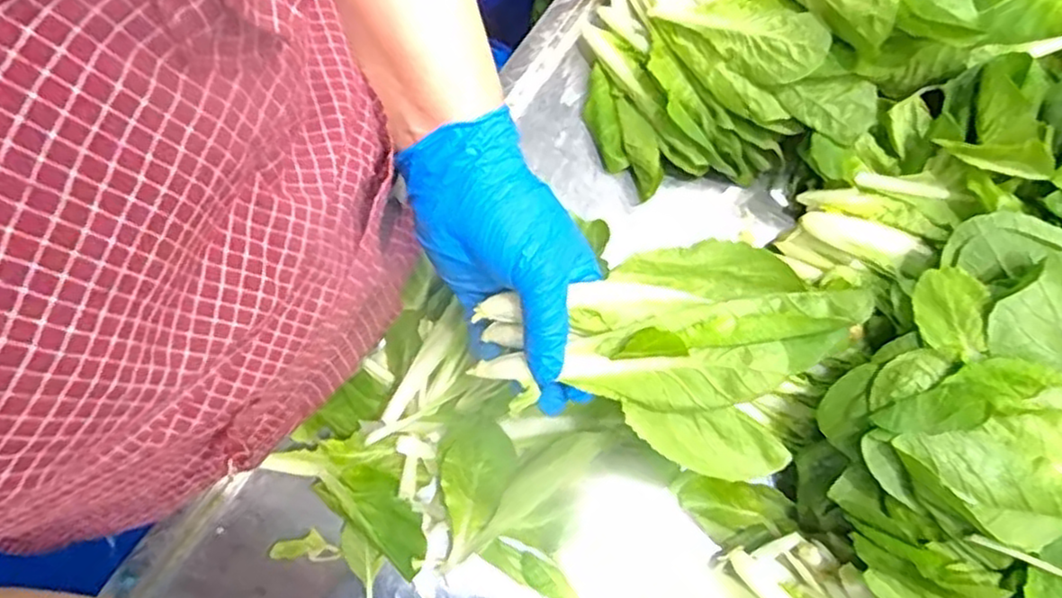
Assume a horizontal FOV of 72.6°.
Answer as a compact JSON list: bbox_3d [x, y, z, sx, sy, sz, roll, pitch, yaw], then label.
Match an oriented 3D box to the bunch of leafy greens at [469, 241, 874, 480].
[{"bbox_3d":[0.071,0.022,0.378,0.161,0.057,0.109,17,76,3],"label":"bunch of leafy greens"}]

